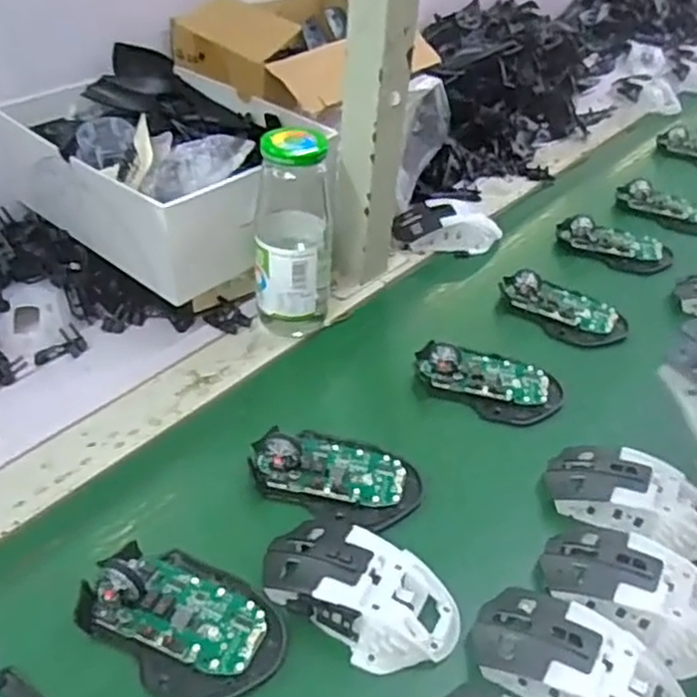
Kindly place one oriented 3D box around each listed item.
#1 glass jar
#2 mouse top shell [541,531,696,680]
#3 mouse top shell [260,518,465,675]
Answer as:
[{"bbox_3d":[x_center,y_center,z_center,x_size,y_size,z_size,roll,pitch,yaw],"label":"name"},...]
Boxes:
[{"bbox_3d":[-0.042,-0.086,0.573,0.067,0.168,0.059,3,40,-5],"label":"glass jar"},{"bbox_3d":[0.175,0.142,0.420,0.114,0.032,0.057,28,44,23],"label":"mouse top shell"},{"bbox_3d":[0.006,0.137,0.410,0.115,0.034,0.062,26,43,22],"label":"mouse top shell"}]

